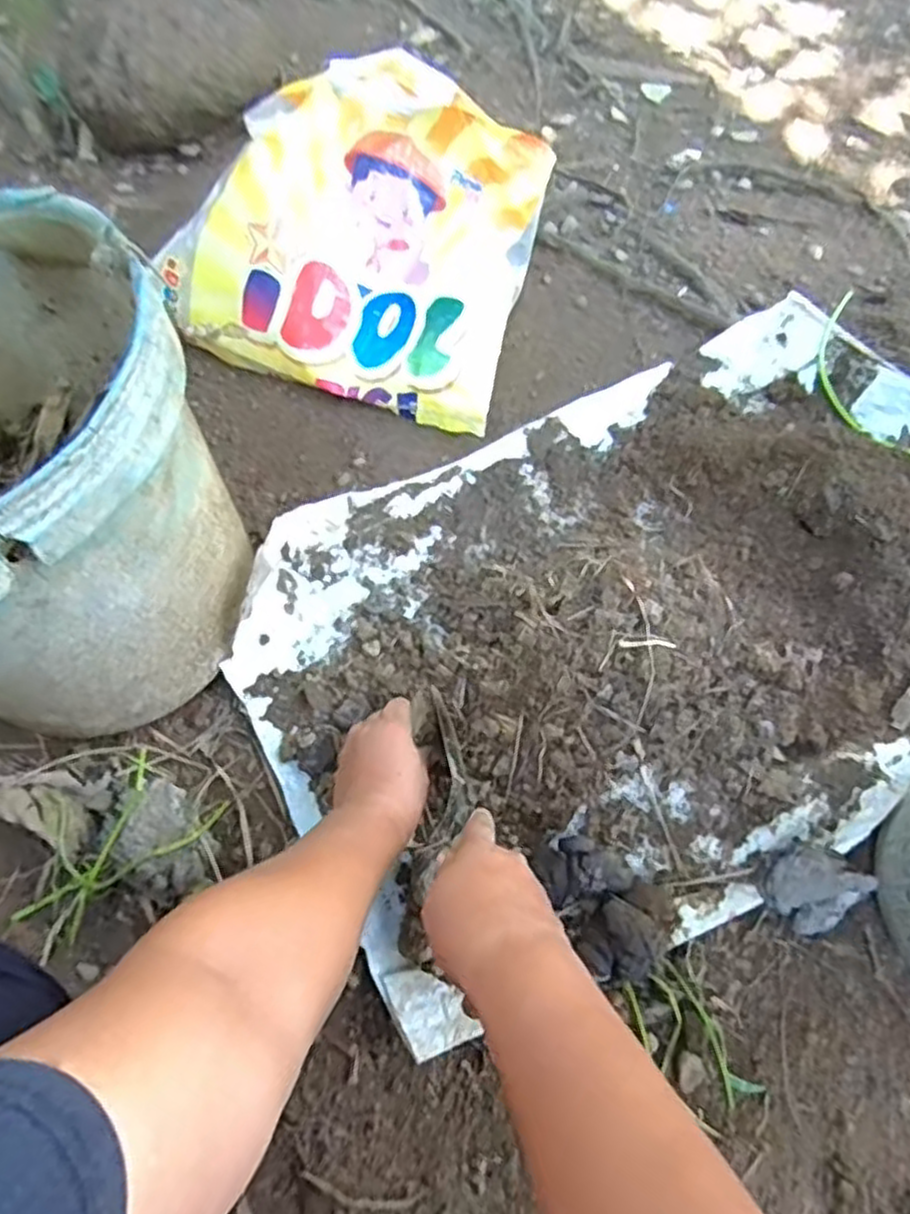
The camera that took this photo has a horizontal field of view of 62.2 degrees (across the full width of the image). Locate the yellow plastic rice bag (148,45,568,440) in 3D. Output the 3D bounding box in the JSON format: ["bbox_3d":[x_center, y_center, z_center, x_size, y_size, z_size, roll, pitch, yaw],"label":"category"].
[{"bbox_3d":[-0.107,-0.380,0.769,0.356,0.195,0.261,13,65,5],"label":"yellow plastic rice bag"}]

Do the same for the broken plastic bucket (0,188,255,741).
[{"bbox_3d":[-0.310,-0.088,0.530,0.295,0.285,0.274,0,68,1],"label":"broken plastic bucket"}]

